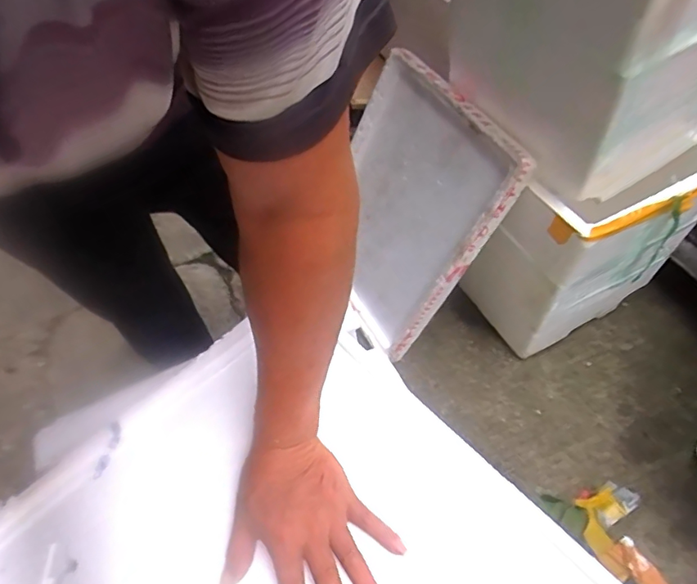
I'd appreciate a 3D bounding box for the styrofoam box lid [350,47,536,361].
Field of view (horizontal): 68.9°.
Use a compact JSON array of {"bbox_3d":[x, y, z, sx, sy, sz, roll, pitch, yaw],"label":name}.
[{"bbox_3d":[0.117,-0.189,1.181,0.023,0.555,0.448,-7,48,-42],"label":"styrofoam box lid"}]

